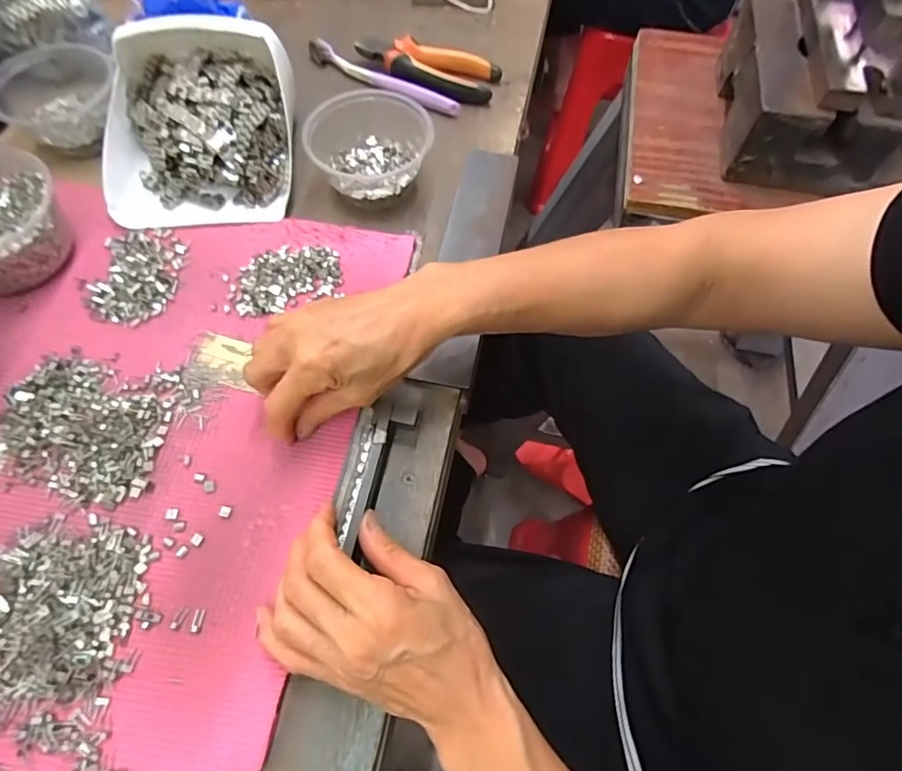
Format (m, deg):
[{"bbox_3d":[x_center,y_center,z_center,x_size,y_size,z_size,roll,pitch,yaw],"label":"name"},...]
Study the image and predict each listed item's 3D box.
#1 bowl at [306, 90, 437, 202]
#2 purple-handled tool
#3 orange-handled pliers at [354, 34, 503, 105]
[{"bbox_3d":[-0.072,-0.209,0.458,0.111,0.048,0.091,-3,64,-4],"label":"bowl"},{"bbox_3d":[-0.073,-0.318,0.532,0.181,0.016,0.022,32,66,11],"label":"purple-handled tool"},{"bbox_3d":[-0.027,-0.326,0.536,0.149,0.022,0.061,13,64,3],"label":"orange-handled pliers"}]

